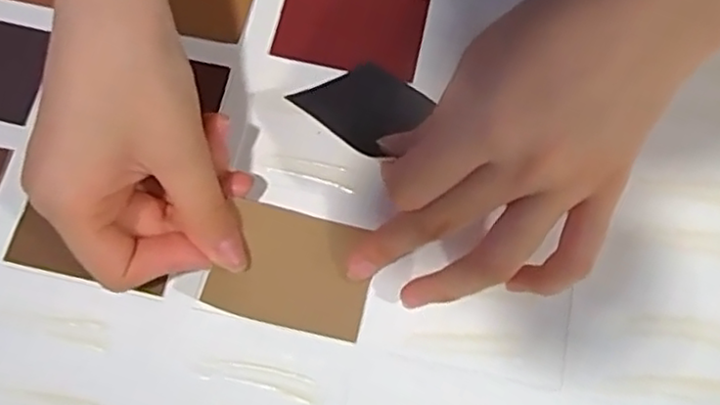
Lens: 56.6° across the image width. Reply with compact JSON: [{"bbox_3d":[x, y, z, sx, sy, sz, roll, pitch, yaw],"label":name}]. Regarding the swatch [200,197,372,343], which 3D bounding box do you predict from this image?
[{"bbox_3d":[-0.028,0.028,0.282,0.065,0.004,0.048,14,75,8],"label":"swatch"}]

